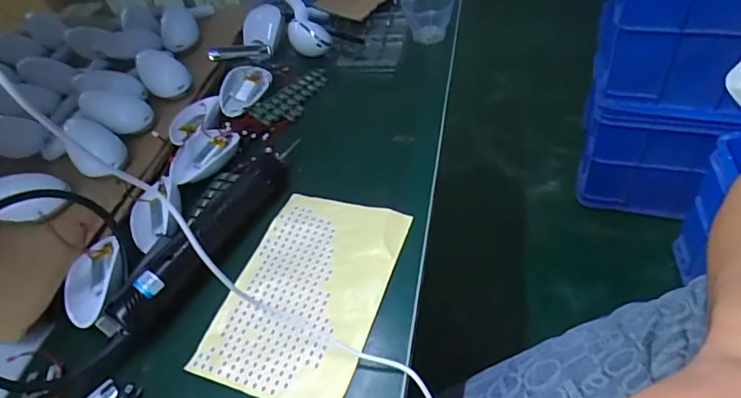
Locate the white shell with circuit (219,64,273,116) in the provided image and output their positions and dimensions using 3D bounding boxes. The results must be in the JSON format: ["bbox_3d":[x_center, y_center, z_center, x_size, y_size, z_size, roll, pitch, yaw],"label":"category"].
[{"bbox_3d":[-0.148,-0.133,0.577,0.045,0.029,0.093,7,49,12],"label":"white shell with circuit"}]

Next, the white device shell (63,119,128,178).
[{"bbox_3d":[-0.291,-0.057,0.505,0.050,0.034,0.084,-33,53,-22],"label":"white device shell"}]

